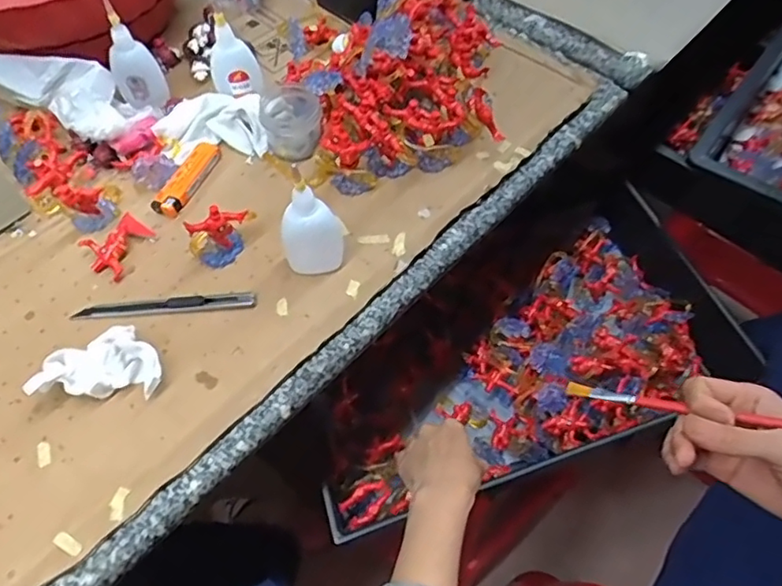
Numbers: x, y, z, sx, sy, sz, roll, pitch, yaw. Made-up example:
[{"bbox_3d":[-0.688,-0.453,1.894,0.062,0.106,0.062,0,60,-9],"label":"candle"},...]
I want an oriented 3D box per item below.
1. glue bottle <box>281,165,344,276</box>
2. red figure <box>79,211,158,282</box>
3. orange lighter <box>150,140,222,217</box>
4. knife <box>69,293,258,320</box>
[{"bbox_3d":[-0.058,-0.047,0.426,0.044,0.088,0.030,-8,58,-4],"label":"glue bottle"},{"bbox_3d":[-0.221,-0.040,0.475,0.044,0.011,0.053,24,61,15],"label":"red figure"},{"bbox_3d":[-0.177,-0.100,0.511,0.025,0.012,0.080,18,60,12],"label":"orange lighter"},{"bbox_3d":[-0.172,0.010,0.442,0.137,0.005,0.013,-3,58,-2],"label":"knife"}]

